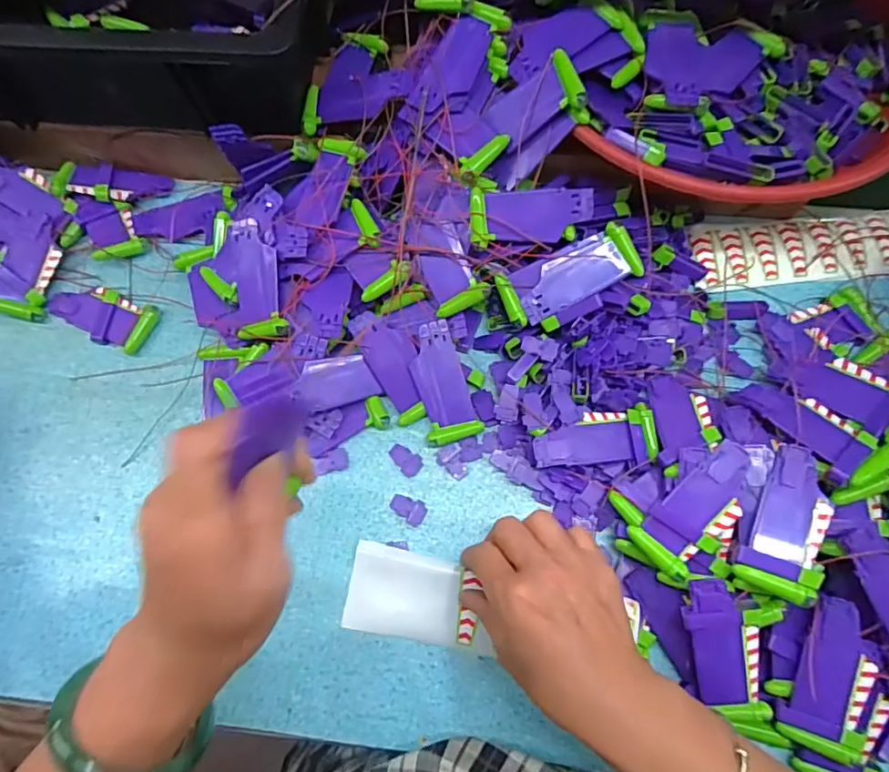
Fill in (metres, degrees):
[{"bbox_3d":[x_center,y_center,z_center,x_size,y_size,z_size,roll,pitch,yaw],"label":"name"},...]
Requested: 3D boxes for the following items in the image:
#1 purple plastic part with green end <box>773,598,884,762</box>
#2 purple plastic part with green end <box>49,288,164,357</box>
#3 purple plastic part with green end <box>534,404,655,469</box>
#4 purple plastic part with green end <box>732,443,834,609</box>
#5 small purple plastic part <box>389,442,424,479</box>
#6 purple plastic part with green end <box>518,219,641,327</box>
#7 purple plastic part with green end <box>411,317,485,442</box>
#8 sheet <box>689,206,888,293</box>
[{"bbox_3d":[0.235,0.177,0.326,0.042,0.021,0.088,13,74,5],"label":"purple plastic part with green end"},{"bbox_3d":[-0.287,-0.060,0.446,0.094,0.011,0.043,21,75,7],"label":"purple plastic part with green end"},{"bbox_3d":[0.107,0.041,0.387,0.088,0.020,0.039,-11,73,-2],"label":"purple plastic part with green end"},{"bbox_3d":[0.212,0.083,0.330,0.041,0.016,0.090,17,74,26],"label":"purple plastic part with green end"},{"bbox_3d":[-0.029,0.056,0.400,0.027,0.004,0.017,32,76,10],"label":"small purple plastic part"},{"bbox_3d":[0.098,-0.081,0.395,0.088,0.016,0.039,-32,74,10],"label":"purple plastic part with green end"},{"bbox_3d":[-0.002,-0.003,0.401,0.039,0.007,0.089,-13,87,-3],"label":"purple plastic part with green end"},{"bbox_3d":[0.299,-0.116,0.440,0.184,0.009,0.071,-5,70,0],"label":"sheet"}]

